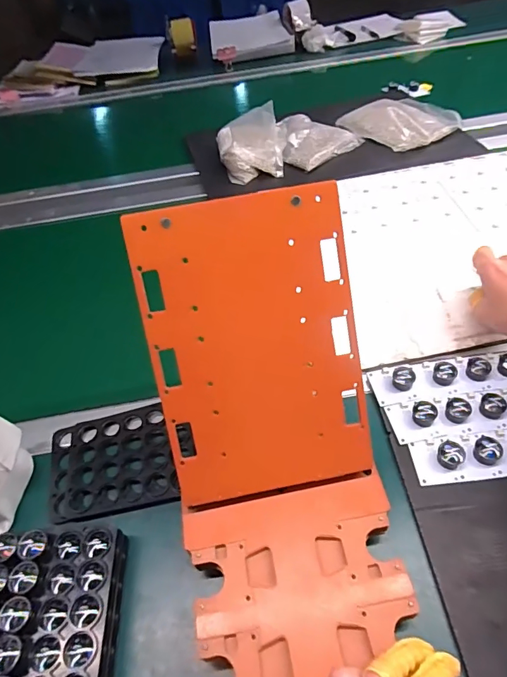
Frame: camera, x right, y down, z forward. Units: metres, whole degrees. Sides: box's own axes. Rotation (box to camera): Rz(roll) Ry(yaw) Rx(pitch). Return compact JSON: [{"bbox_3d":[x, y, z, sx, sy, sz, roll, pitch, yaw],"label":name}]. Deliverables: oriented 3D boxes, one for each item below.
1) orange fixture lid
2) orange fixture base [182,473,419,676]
[{"bbox_3d":[0.006,0.009,0.336,0.158,0.228,0.005,-11,10,-4],"label":"orange fixture lid"},{"bbox_3d":[0.043,0.217,0.292,0.162,0.007,0.224,-10,50,-2],"label":"orange fixture base"}]

